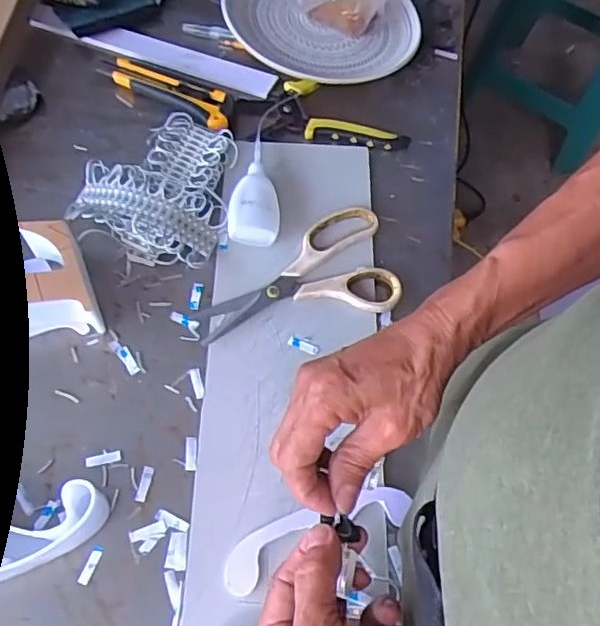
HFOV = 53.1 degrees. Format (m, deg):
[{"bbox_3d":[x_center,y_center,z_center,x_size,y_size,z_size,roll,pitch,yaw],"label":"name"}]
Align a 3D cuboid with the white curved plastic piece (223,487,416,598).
[{"bbox_3d":[0.013,0.155,0.424,0.139,0.005,0.034,-19,66,-12],"label":"white curved plastic piece"}]

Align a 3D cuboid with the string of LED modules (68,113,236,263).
[{"bbox_3d":[-0.128,-0.120,0.543,0.126,0.036,0.151,10,64,2],"label":"string of LED modules"}]

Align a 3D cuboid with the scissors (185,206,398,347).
[{"bbox_3d":[-0.007,-0.037,0.520,0.170,0.013,0.101,-10,65,-8],"label":"scissors"}]

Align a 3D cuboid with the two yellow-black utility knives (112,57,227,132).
[{"bbox_3d":[-0.127,-0.221,0.603,0.138,0.018,0.040,28,66,11],"label":"two yellow-black utility knives"}]

